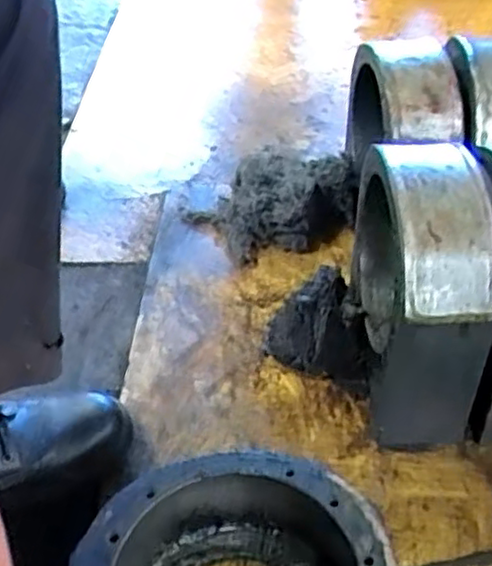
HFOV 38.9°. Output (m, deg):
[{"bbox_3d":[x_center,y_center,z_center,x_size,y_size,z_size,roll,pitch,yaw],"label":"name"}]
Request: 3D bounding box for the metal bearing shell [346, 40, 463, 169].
[{"bbox_3d":[0.179,-0.196,0.809,0.097,0.134,0.154,-1,41,1],"label":"metal bearing shell"}]

